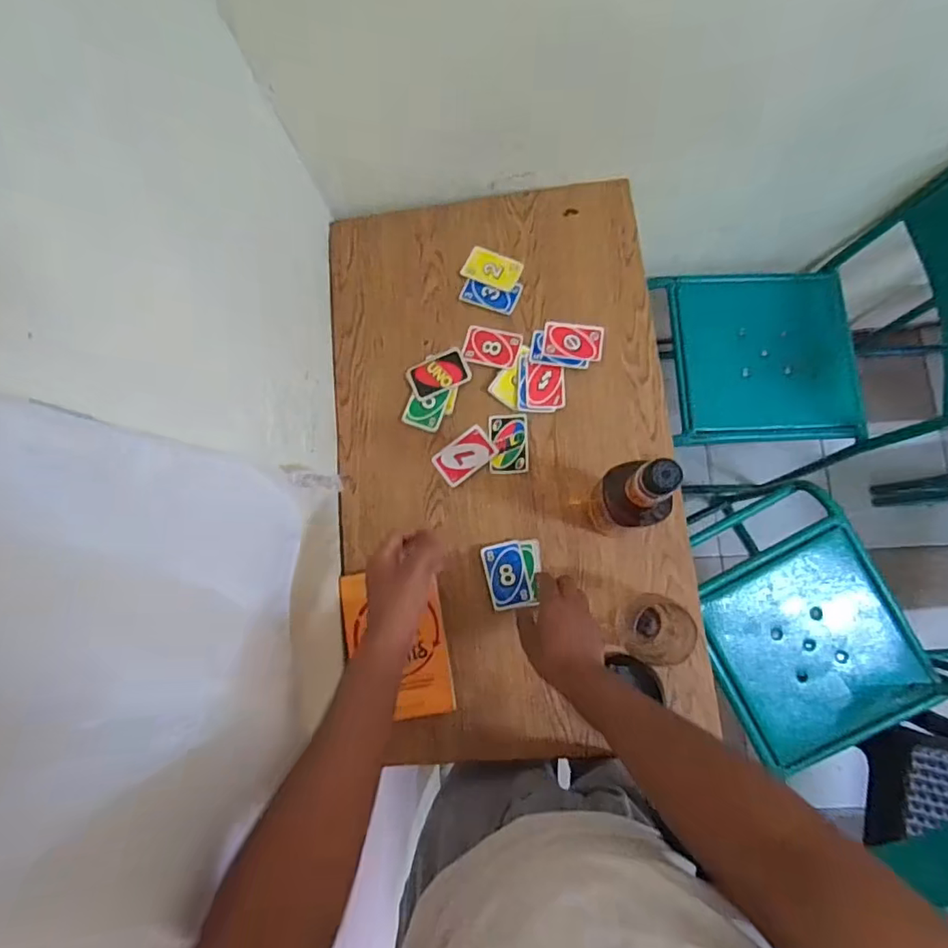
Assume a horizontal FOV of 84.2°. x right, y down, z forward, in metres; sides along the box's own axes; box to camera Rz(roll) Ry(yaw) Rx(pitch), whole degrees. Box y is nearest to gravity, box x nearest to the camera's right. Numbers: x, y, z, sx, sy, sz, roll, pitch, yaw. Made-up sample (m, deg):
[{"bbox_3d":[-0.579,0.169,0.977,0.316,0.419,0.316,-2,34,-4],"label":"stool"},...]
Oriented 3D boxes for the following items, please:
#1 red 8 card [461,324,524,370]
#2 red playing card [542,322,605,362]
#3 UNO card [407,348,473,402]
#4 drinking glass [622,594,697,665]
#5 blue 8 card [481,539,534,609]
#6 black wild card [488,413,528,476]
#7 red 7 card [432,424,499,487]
[{"bbox_3d":[0.027,-0.187,0.771,0.081,0.004,0.056,13,80,10],"label":"red 8 card"},{"bbox_3d":[0.144,-0.192,0.762,0.085,0.005,0.054,8,79,6],"label":"red playing card"},{"bbox_3d":[-0.052,-0.148,0.775,0.090,0.004,0.056,-23,83,4],"label":"UNO card"},{"bbox_3d":[0.226,0.192,0.650,0.083,0.073,0.076,-1,81,3],"label":"drinking glass"},{"bbox_3d":[0.045,0.138,0.713,0.054,0.010,0.086,-13,80,1],"label":"blue 8 card"},{"bbox_3d":[0.050,-0.043,0.748,0.055,0.004,0.086,-3,80,7],"label":"black wild card"},{"bbox_3d":[-0.013,-0.026,0.753,0.085,0.004,0.055,-39,76,1],"label":"red 7 card"}]

